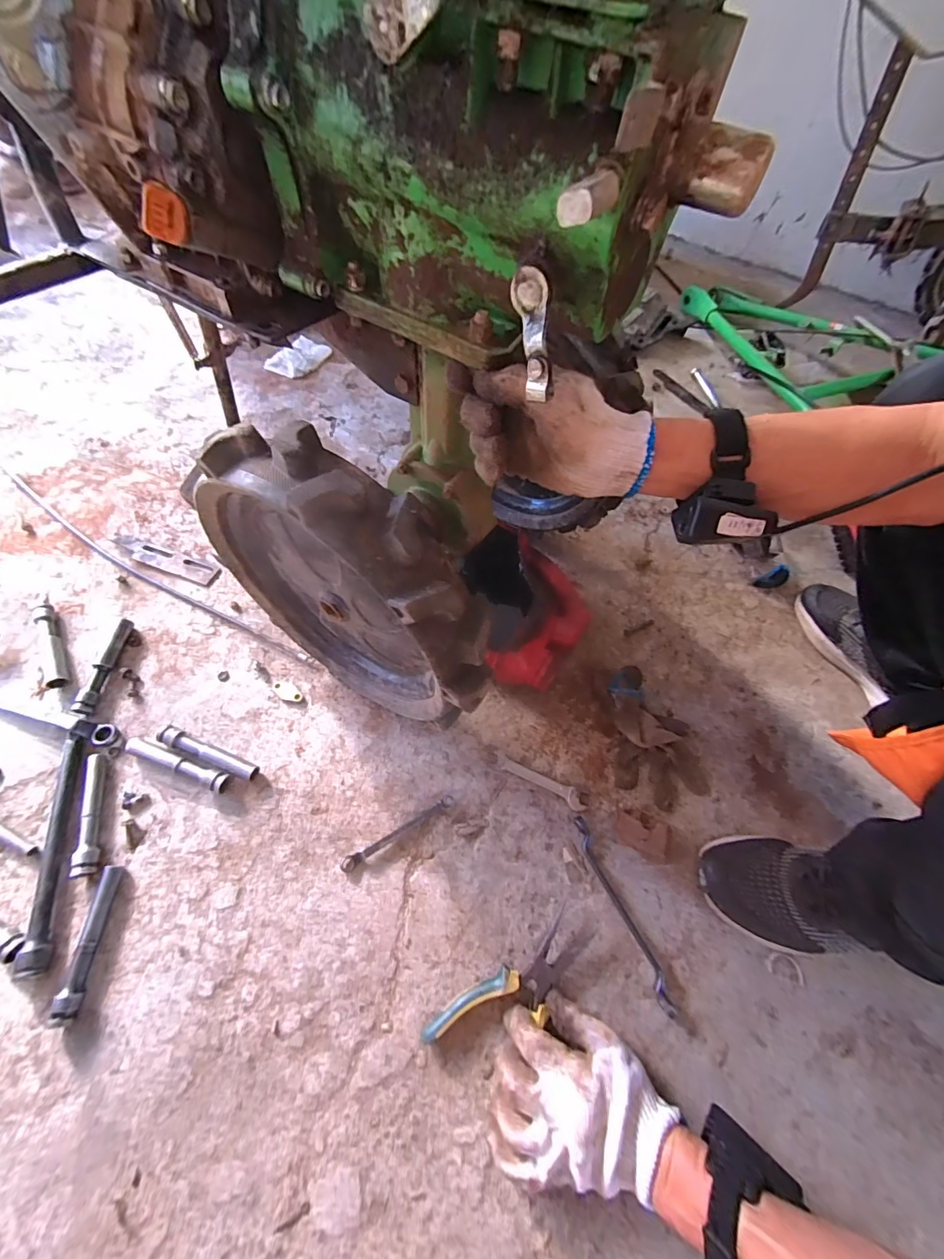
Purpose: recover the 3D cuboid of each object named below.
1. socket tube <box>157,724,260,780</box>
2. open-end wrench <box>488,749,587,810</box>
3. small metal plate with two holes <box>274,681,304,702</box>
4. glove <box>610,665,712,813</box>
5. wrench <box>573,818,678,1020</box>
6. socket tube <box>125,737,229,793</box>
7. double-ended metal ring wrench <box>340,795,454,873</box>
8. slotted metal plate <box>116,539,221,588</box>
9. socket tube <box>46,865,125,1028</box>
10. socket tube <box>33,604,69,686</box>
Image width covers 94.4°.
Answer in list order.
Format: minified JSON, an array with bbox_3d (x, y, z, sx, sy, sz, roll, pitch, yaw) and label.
[{"bbox_3d":[-0.316,0.148,0.521,0.130,0.016,0.020,22,61,8],"label":"socket tube"},{"bbox_3d":[0.082,0.186,0.541,0.124,0.004,0.024,24,62,9],"label":"open-end wrench"},{"bbox_3d":[-0.243,0.082,0.575,0.044,0.008,0.019,28,62,11],"label":"small metal plate with two holes"},{"bbox_3d":[0.241,0.133,0.574,0.116,0.031,0.179,2,61,-3],"label":"glove"},{"bbox_3d":[0.163,0.303,0.475,0.017,0.017,0.195,-18,64,-14],"label":"wrench"},{"bbox_3d":[-0.348,0.158,0.514,0.129,0.018,0.020,20,61,7],"label":"socket tube"},{"bbox_3d":[-0.083,0.231,0.499,0.139,0.011,0.015,-26,66,-18],"label":"double-ended metal ring wrench"},{"bbox_3d":[-0.462,-0.106,0.664,0.160,0.005,0.037,19,61,6],"label":"slotted metal plate"},{"bbox_3d":[-0.373,0.303,0.426,0.018,0.023,0.125,0,61,-5],"label":"socket tube"},{"bbox_3d":[-0.550,0.019,0.570,0.022,0.019,0.137,-25,66,-17],"label":"socket tube"}]

